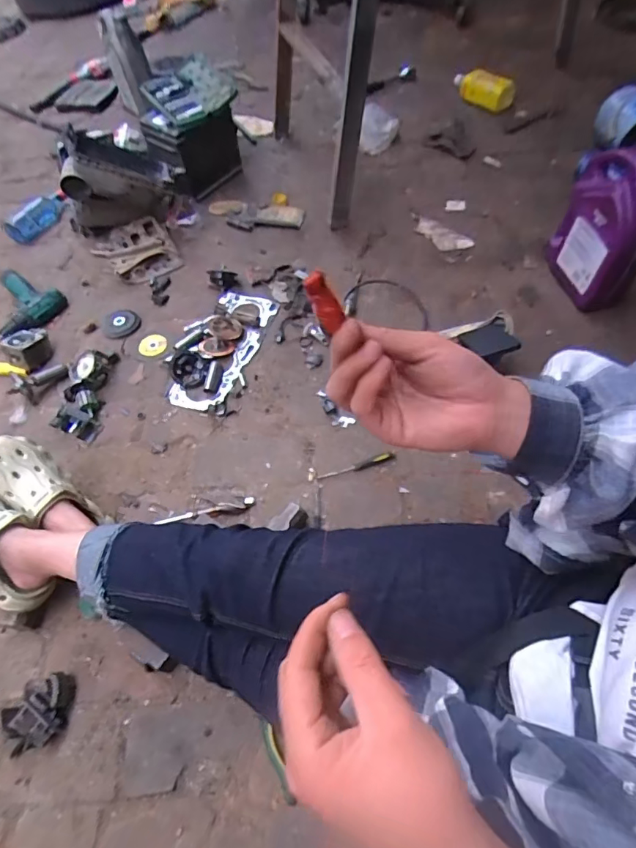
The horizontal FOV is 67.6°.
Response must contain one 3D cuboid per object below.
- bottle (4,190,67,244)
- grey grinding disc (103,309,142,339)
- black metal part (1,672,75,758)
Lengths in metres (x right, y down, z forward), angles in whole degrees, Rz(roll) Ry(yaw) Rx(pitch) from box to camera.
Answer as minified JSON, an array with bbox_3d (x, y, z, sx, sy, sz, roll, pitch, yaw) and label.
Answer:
[{"bbox_3d":[-0.730,-0.546,1.238,0.054,0.061,0.179,31,71,25],"label":"bottle"},{"bbox_3d":[-0.451,-0.227,1.086,0.087,0.011,0.074,1,74,8],"label":"grey grinding disc"},{"bbox_3d":[-0.418,0.429,0.702,0.102,0.051,0.083,-26,59,-11],"label":"black metal part"}]

